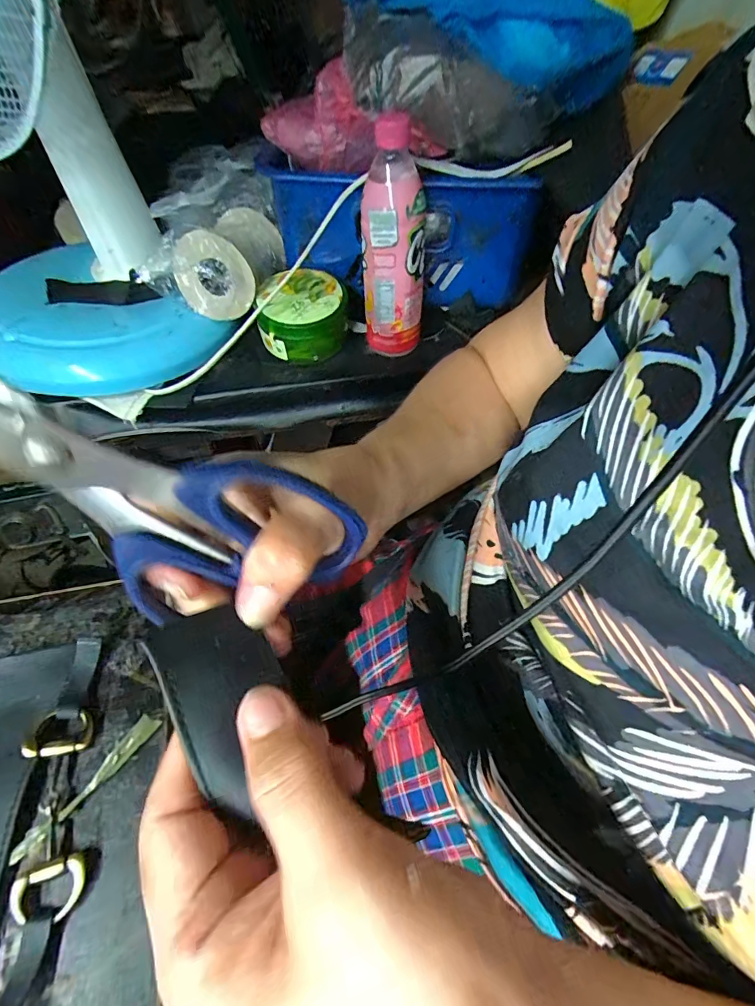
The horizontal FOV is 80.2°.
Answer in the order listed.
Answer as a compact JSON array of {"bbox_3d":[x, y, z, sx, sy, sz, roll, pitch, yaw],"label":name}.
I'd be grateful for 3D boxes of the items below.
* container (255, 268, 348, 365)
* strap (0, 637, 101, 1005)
[{"bbox_3d":[-0.085,-0.211,0.517,0.098,0.072,0.084,-5,53,-6],"label":"container"},{"bbox_3d":[-0.133,0.121,0.183,0.025,0.011,0.127,-11,54,-10],"label":"strap"}]

